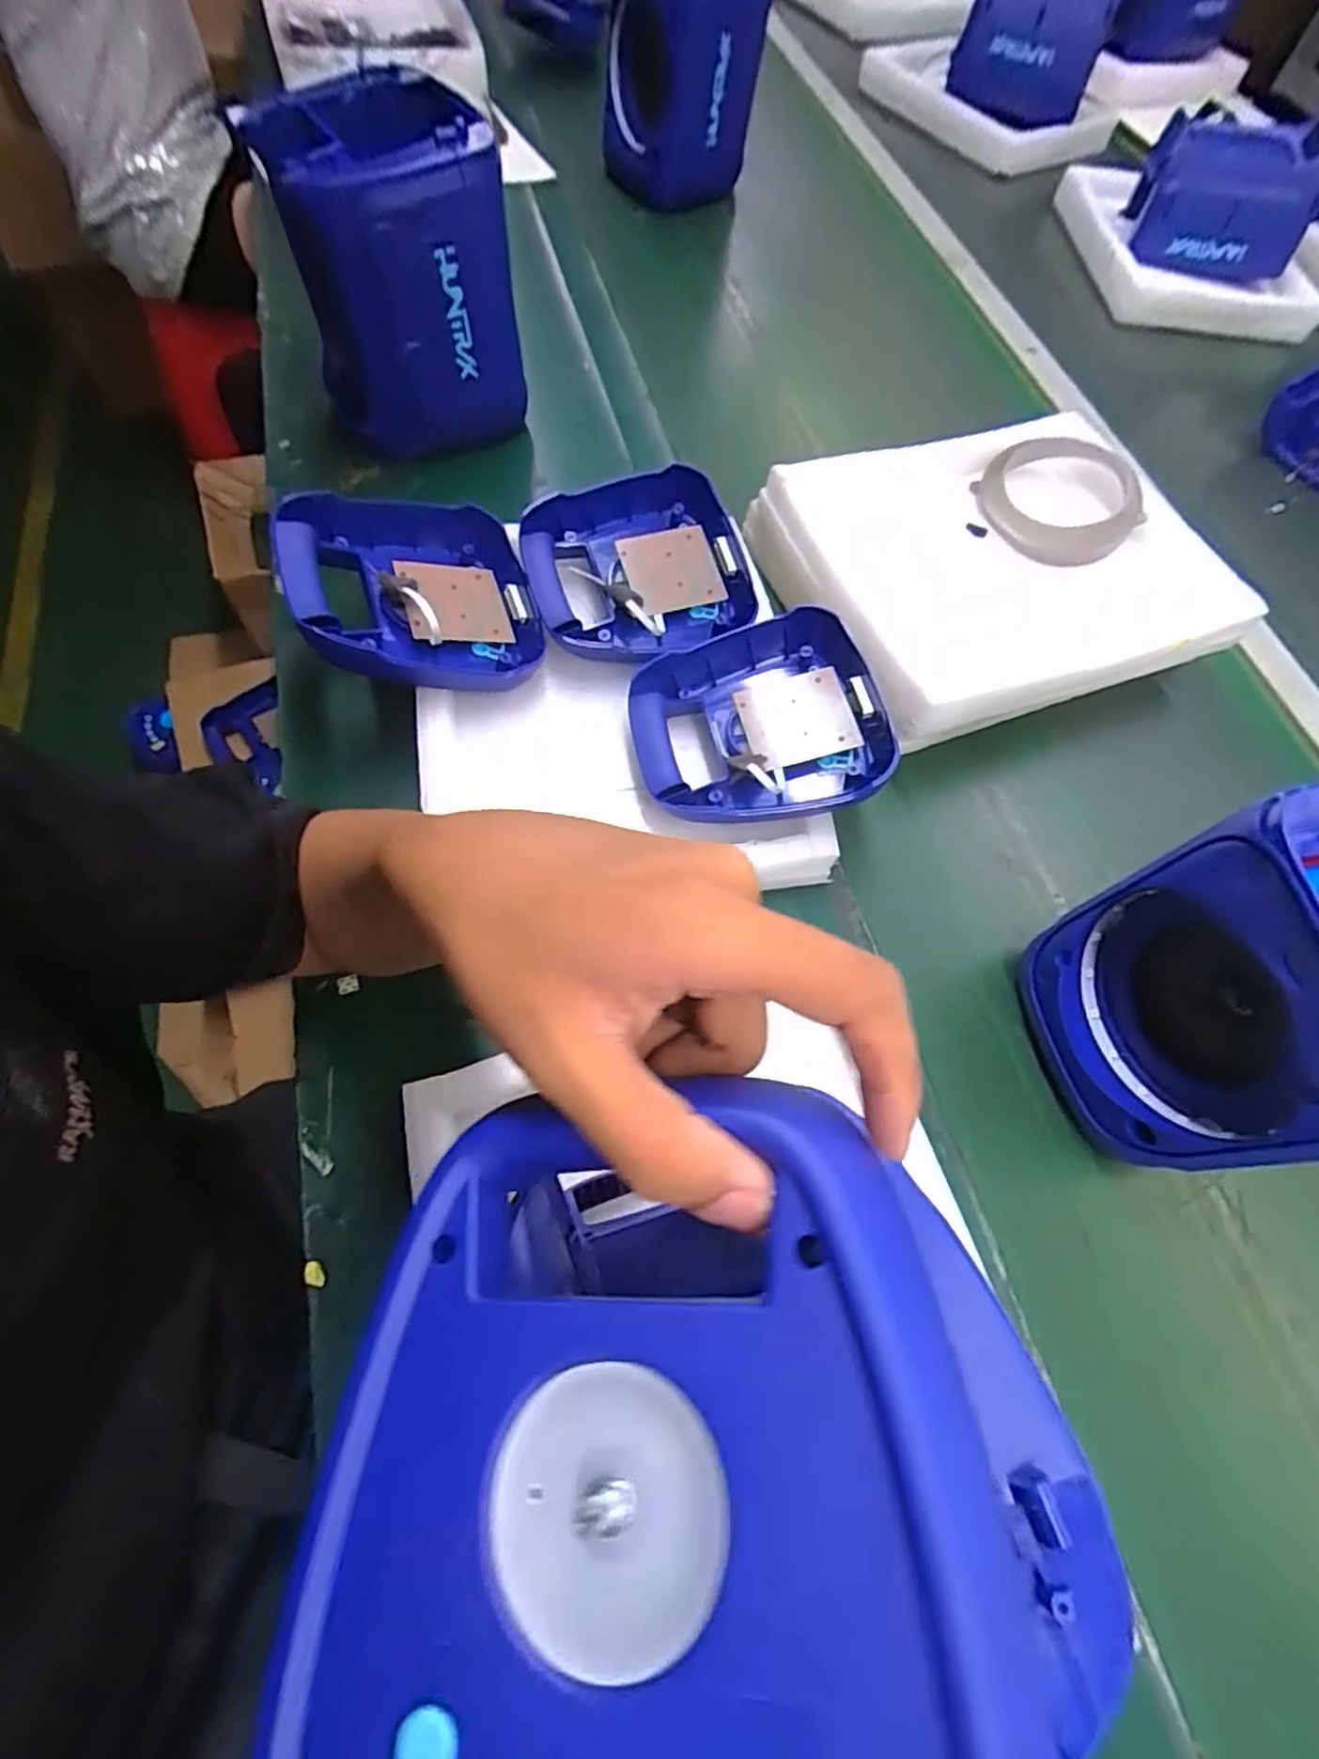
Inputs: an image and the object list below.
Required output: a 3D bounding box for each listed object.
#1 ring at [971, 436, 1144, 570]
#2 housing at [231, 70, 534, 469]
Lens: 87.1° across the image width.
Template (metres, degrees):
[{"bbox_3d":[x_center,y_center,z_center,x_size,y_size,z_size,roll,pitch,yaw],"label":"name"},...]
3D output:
[{"bbox_3d":[0.387,-0.375,0.674,0.152,0.061,0.116,16,71,12],"label":"ring"},{"bbox_3d":[-0.227,-0.524,0.611,0.164,0.208,0.155,-25,64,-15],"label":"housing"}]

